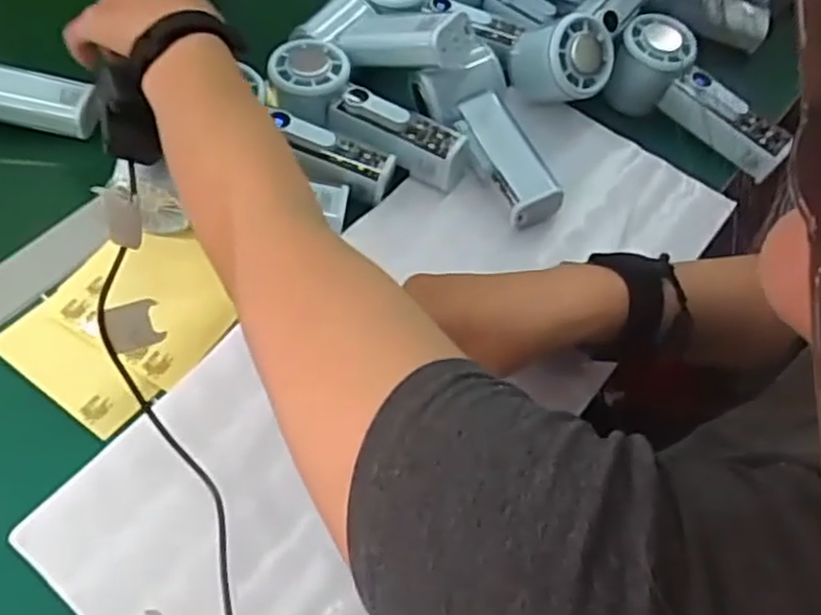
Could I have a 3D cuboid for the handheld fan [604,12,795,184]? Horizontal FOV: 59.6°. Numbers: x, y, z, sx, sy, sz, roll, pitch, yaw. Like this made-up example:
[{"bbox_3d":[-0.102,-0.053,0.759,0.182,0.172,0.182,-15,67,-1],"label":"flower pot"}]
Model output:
[{"bbox_3d":[0.227,-0.164,0.556,0.146,0.053,0.064,38,65,19],"label":"handheld fan"}]

